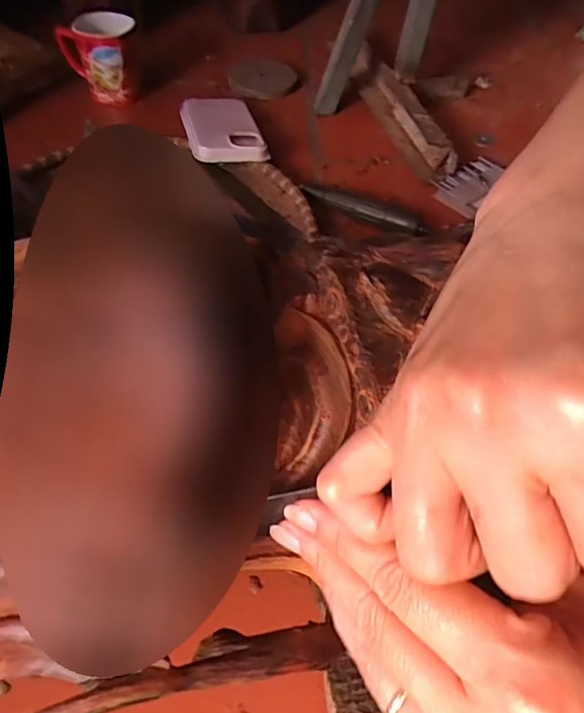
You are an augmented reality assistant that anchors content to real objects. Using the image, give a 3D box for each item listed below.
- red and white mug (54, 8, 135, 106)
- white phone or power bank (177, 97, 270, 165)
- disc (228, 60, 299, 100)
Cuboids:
[{"bbox_3d":[-0.255,-0.405,0.712,0.093,0.096,0.100,-20,55,-15],"label":"red and white mug"},{"bbox_3d":[-0.089,-0.293,0.667,0.088,0.017,0.173,-8,47,-14],"label":"white phone or power bank"},{"bbox_3d":[-0.043,-0.409,0.769,0.096,0.015,0.115,-1,53,-1],"label":"disc"}]

